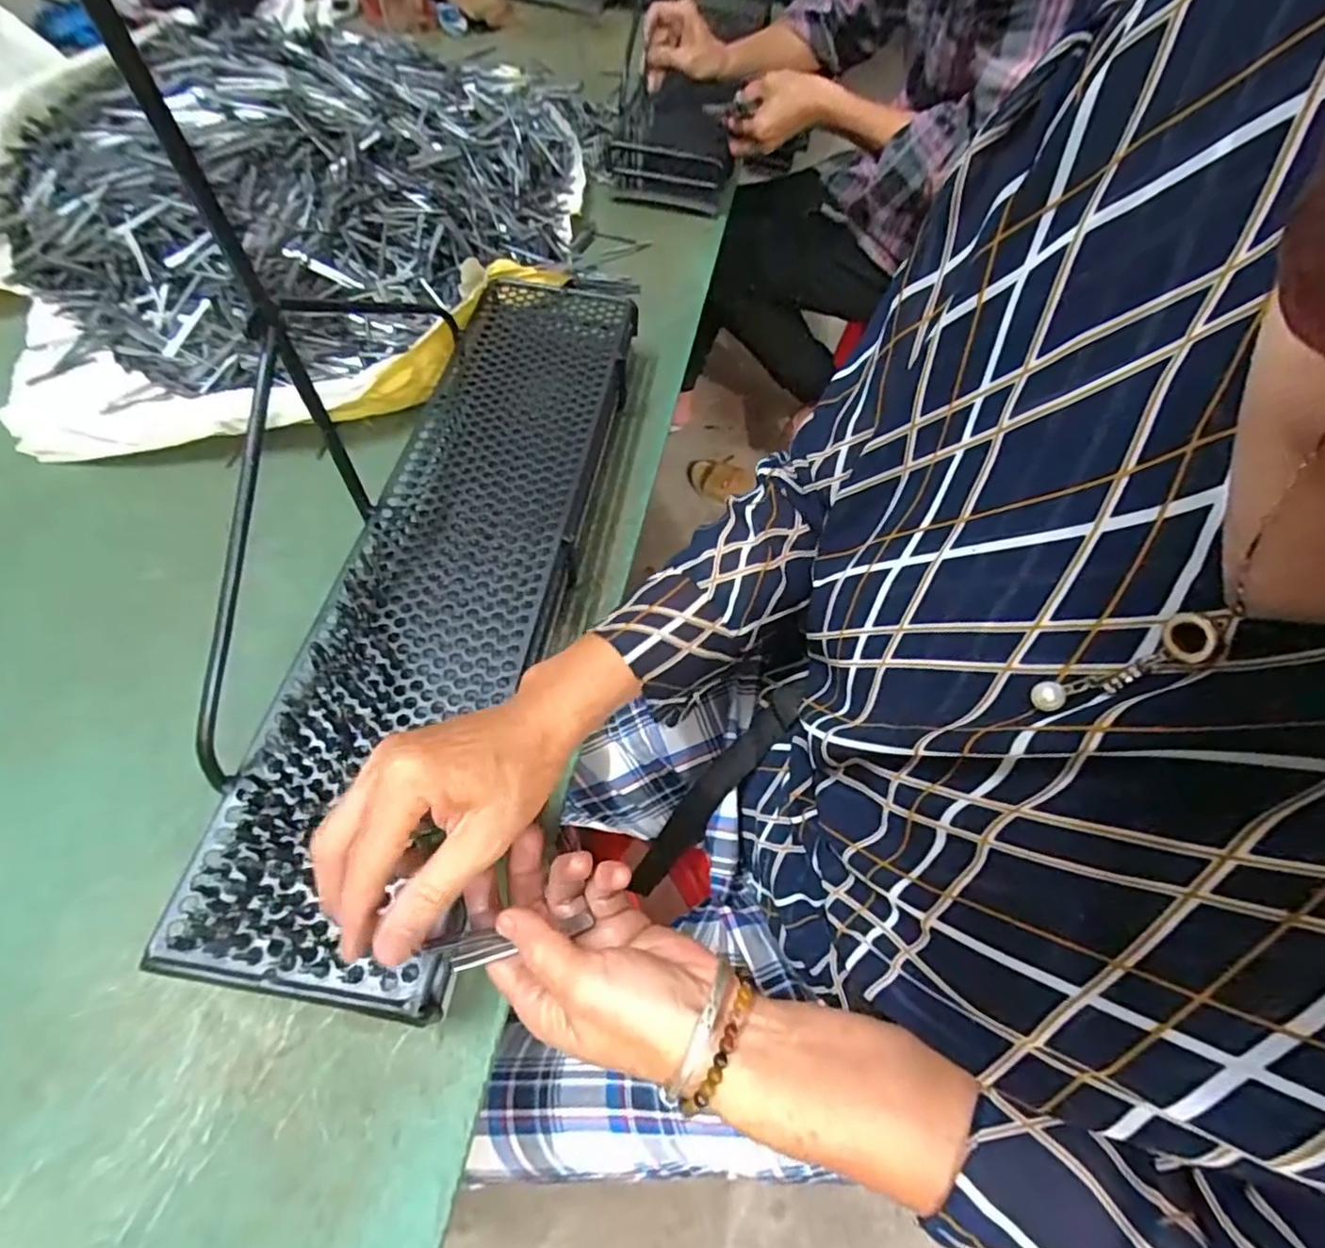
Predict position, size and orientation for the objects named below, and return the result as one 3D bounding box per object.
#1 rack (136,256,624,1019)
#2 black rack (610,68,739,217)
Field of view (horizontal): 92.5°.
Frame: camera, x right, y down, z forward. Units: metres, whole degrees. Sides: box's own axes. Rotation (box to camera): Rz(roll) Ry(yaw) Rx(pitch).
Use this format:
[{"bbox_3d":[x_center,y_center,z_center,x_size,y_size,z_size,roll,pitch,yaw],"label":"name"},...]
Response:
[{"bbox_3d":[-0.140,-0.072,0.467,0.150,0.031,0.598,9,60,2],"label":"rack"},{"bbox_3d":[0.015,-0.616,0.822,0.157,0.105,0.119,9,60,1],"label":"black rack"}]

